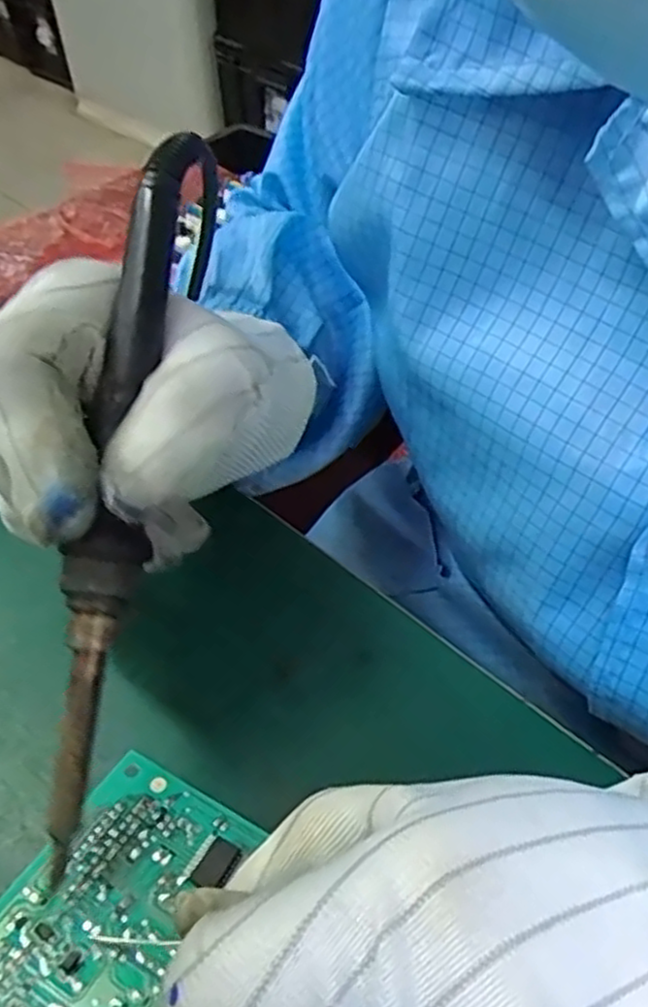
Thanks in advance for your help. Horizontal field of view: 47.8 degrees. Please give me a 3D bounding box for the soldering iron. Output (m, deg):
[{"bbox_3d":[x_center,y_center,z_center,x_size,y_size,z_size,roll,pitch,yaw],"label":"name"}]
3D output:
[{"bbox_3d":[-0.050,-0.012,0.188,0.020,0.016,0.193,5,78,6],"label":"soldering iron"}]

